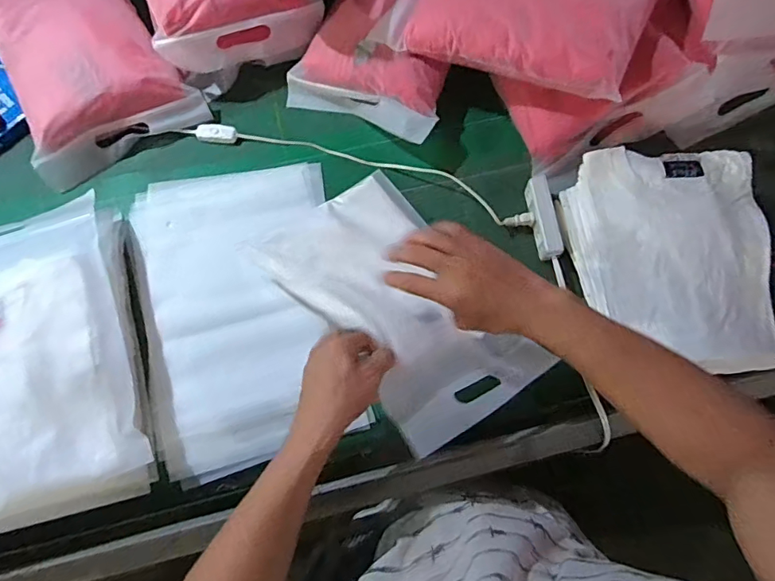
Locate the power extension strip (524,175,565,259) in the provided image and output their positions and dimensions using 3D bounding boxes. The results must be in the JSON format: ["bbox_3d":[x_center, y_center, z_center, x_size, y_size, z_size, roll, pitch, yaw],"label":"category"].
[{"bbox_3d":[0.211,-0.098,0.648,0.026,0.032,0.109,-11,75,-4],"label":"power extension strip"}]

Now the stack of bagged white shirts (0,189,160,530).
[{"bbox_3d":[-0.427,0.083,0.575,0.235,0.074,0.354,-16,75,-5],"label":"stack of bagged white shirts"}]

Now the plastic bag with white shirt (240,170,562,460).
[{"bbox_3d":[0.014,0.009,0.602,0.221,0.046,0.351,-28,68,-36],"label":"plastic bag with white shirt"}]

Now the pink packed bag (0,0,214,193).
[{"bbox_3d":[-0.417,-0.321,0.670,0.242,0.066,0.294,-24,76,-7],"label":"pink packed bag"}]

